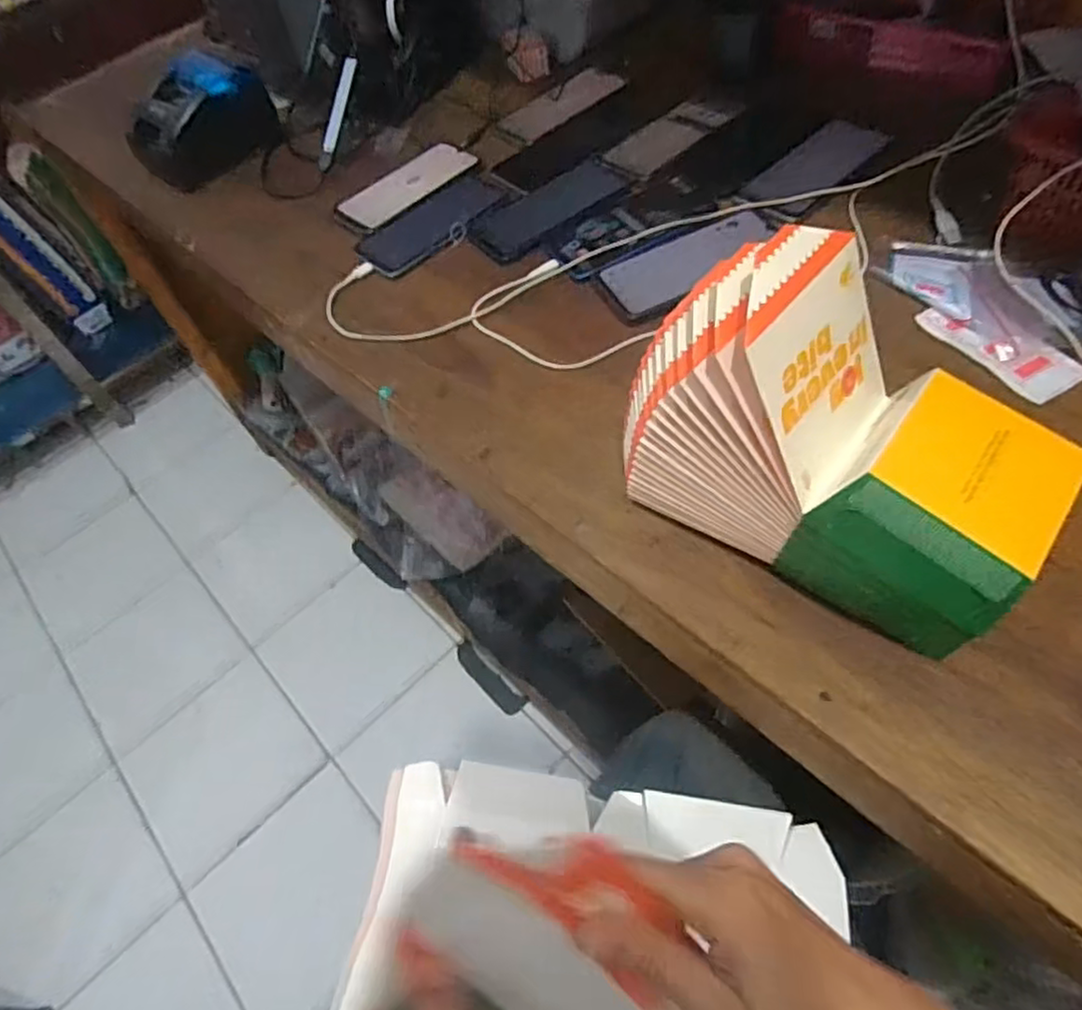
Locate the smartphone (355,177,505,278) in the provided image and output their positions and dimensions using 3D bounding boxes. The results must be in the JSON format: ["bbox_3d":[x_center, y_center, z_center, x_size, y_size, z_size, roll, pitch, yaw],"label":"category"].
[{"bbox_3d":[-0.115,-0.296,0.707,0.165,0.008,0.074,-41,60,-18],"label":"smartphone"}]

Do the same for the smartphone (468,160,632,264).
[{"bbox_3d":[0.009,-0.309,0.694,0.172,0.010,0.086,-34,58,-15],"label":"smartphone"}]

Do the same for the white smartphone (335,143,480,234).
[{"bbox_3d":[-0.152,-0.361,0.762,0.170,0.008,0.077,-41,60,-19],"label":"white smartphone"}]

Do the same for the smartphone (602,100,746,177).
[{"bbox_3d":[0.142,-0.407,0.737,0.155,0.012,0.068,-42,60,-19],"label":"smartphone"}]

